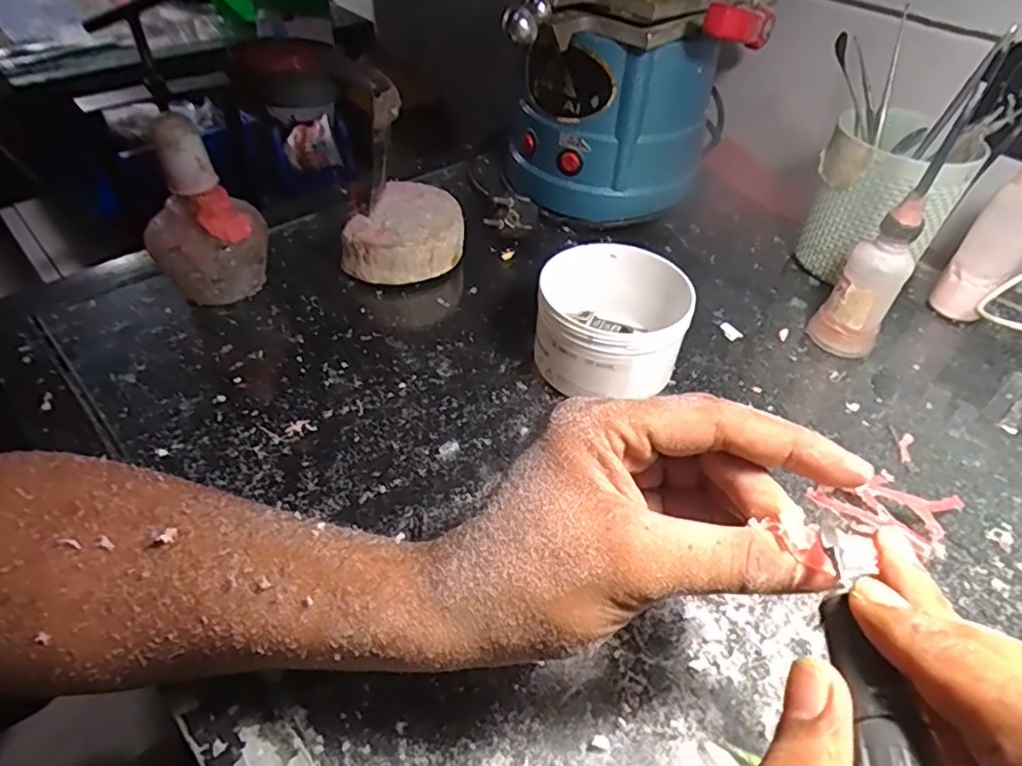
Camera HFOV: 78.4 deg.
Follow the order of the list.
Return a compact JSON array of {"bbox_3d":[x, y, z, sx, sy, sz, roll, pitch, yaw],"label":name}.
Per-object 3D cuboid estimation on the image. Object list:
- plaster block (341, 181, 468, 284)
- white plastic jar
[{"bbox_3d":[-0.078,-0.113,0.477,0.082,0.042,0.092,10,45,5],"label":"plaster block"},{"bbox_3d":[0.061,-0.036,0.396,0.089,0.061,0.103,5,45,1],"label":"white plastic jar"}]

